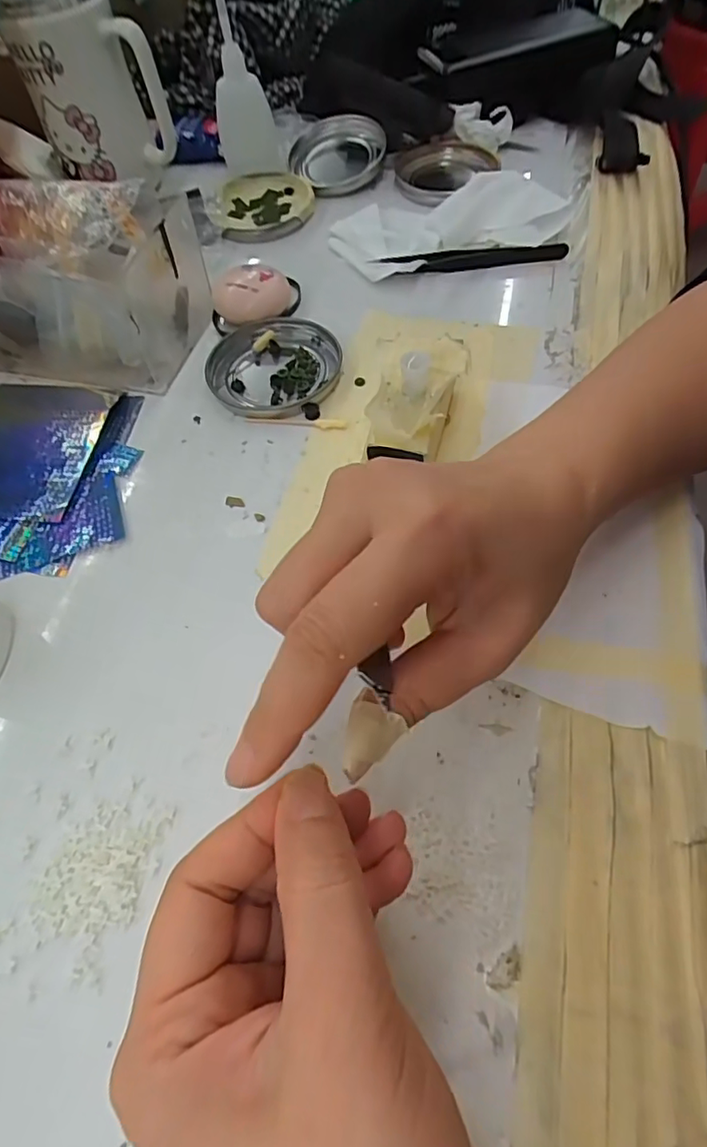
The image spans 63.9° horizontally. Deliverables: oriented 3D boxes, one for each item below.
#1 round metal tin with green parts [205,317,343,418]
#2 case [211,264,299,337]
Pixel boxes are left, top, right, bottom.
[{"bbox_3d":[-0.049,-0.123,0.338,0.079,0.010,0.074,-2,59,3],"label":"round metal tin with green parts"},{"bbox_3d":[-0.063,-0.179,0.362,0.055,0.025,0.040,-10,59,-2],"label":"case"}]

